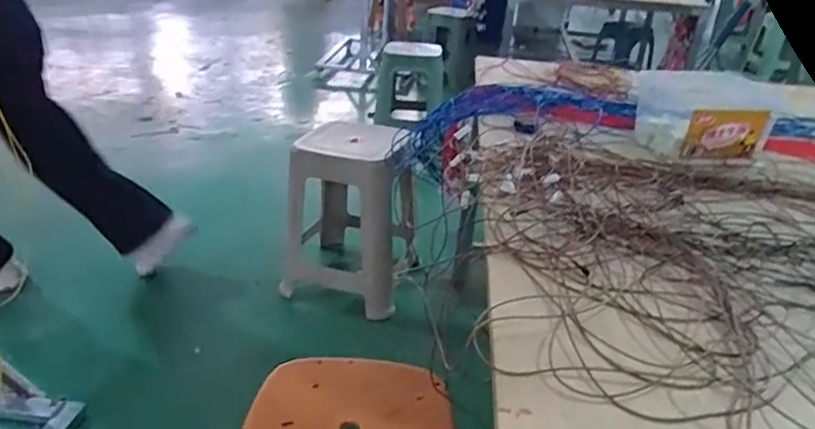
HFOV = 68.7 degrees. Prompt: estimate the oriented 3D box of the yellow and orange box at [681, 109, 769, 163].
[{"bbox_3d":[0.532,-0.130,0.993,0.138,0.088,0.017,0,28,-6],"label":"yellow and orange box"}]

